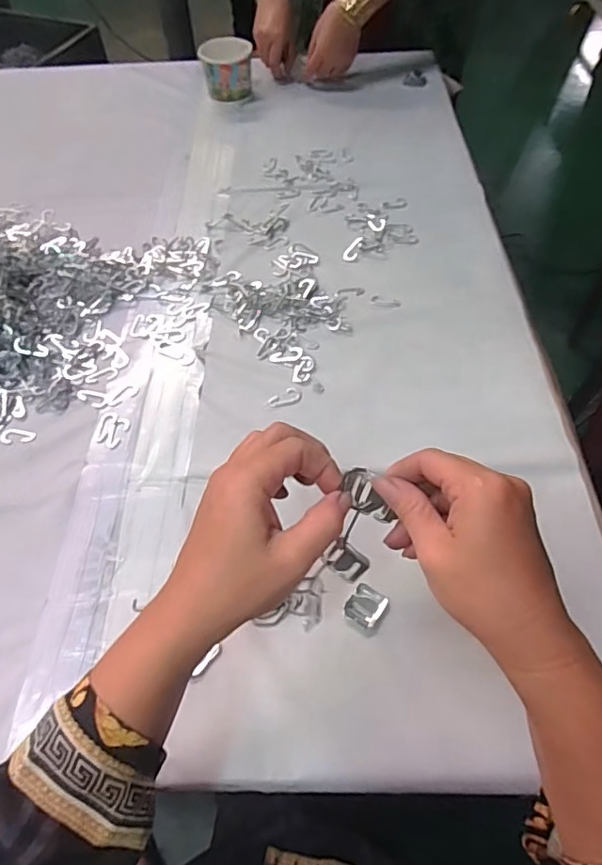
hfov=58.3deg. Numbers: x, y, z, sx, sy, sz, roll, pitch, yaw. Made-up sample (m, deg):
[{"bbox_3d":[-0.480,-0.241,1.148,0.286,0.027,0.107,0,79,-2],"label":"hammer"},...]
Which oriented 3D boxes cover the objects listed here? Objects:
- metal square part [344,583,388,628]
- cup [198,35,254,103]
[{"bbox_3d":[0.056,0.147,0.461,0.029,0.004,0.032,30,62,21],"label":"metal square part"},{"bbox_3d":[-0.132,-0.649,0.966,0.092,0.080,0.089,-4,56,0],"label":"cup"}]

